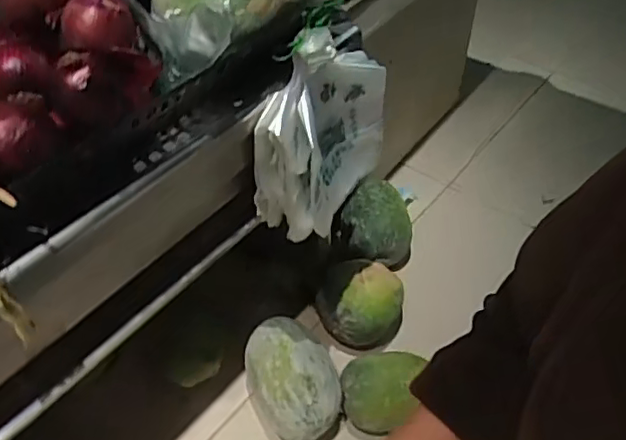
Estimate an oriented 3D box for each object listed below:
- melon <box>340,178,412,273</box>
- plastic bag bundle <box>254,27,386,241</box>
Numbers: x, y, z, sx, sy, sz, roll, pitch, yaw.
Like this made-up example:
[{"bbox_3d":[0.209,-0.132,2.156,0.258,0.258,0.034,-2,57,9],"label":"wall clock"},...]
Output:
[{"bbox_3d":[0.183,0.015,1.748,0.200,0.180,0.245,1,48,3],"label":"melon"},{"bbox_3d":[0.014,-0.167,1.081,0.105,0.334,0.284,24,53,23],"label":"plastic bag bundle"}]

